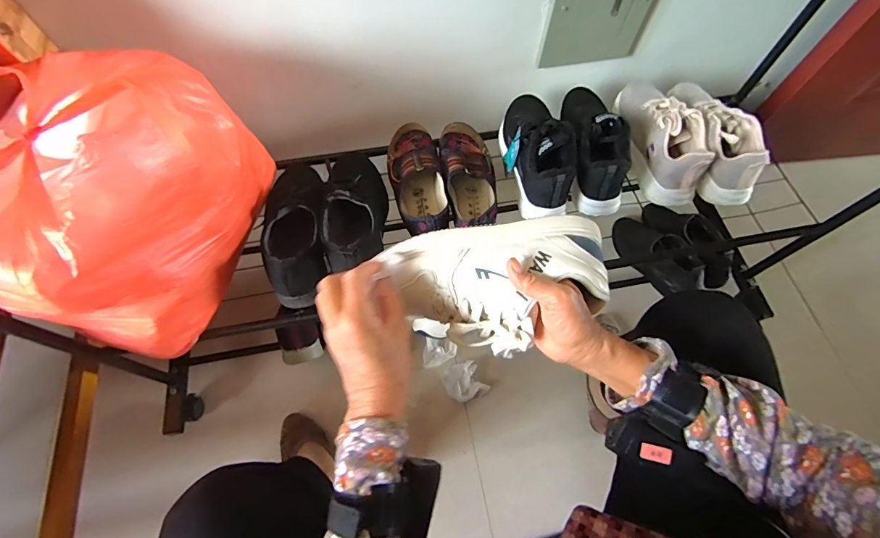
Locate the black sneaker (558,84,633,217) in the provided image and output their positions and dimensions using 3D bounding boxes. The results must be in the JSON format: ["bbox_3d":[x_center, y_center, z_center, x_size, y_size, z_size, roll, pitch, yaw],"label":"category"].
[{"bbox_3d":[0.254,-0.226,0.682,0.087,0.100,0.239,0,66,-1],"label":"black sneaker"}]

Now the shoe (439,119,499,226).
[{"bbox_3d":[0.050,-0.154,0.681,0.085,0.059,0.226,-7,66,-4],"label":"shoe"}]

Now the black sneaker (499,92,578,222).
[{"bbox_3d":[0.162,-0.206,0.682,0.092,0.103,0.243,-9,67,-5],"label":"black sneaker"}]

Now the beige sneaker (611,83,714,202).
[{"bbox_3d":[0.380,-0.235,0.701,0.099,0.090,0.248,-2,66,-2],"label":"beige sneaker"}]

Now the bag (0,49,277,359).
[{"bbox_3d":[-0.400,-0.104,0.509,0.270,0.241,0.329,22,67,9],"label":"bag"}]

